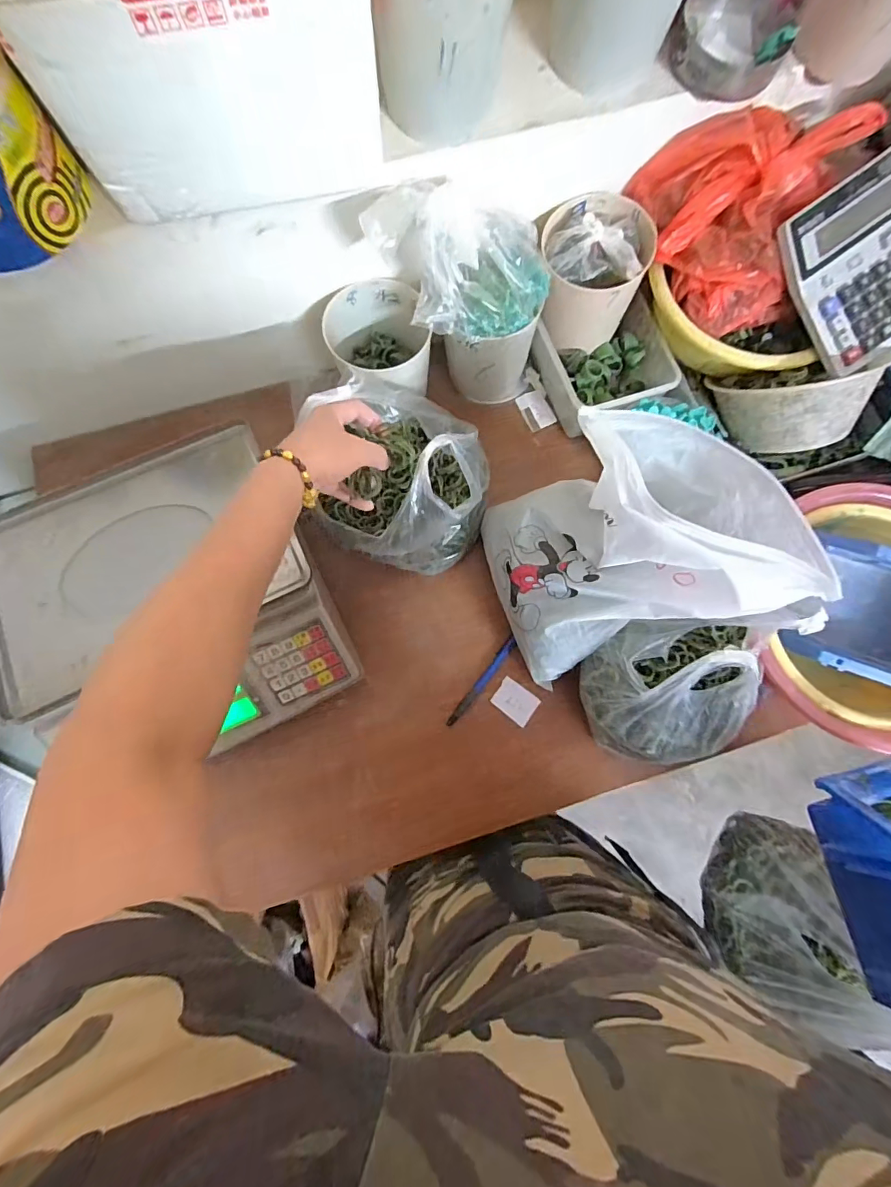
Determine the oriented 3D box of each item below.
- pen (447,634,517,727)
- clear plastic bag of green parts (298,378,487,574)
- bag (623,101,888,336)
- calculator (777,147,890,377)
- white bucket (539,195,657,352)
[{"bbox_3d":[0.042,0.100,0.532,0.012,0.009,0.121,38,80,9],"label":"pen"},{"bbox_3d":[-0.039,-0.131,0.482,0.164,0.164,0.179,8,77,3],"label":"clear plastic bag of green parts"},{"bbox_3d":[0.319,-0.382,0.471,0.210,0.089,0.176,-15,77,-3],"label":"bag"},{"bbox_3d":[0.424,-0.328,0.457,0.161,0.021,0.159,-34,103,2],"label":"calculator"},{"bbox_3d":[0.160,-0.355,0.525,0.109,0.103,0.101,0,76,1],"label":"white bucket"}]

